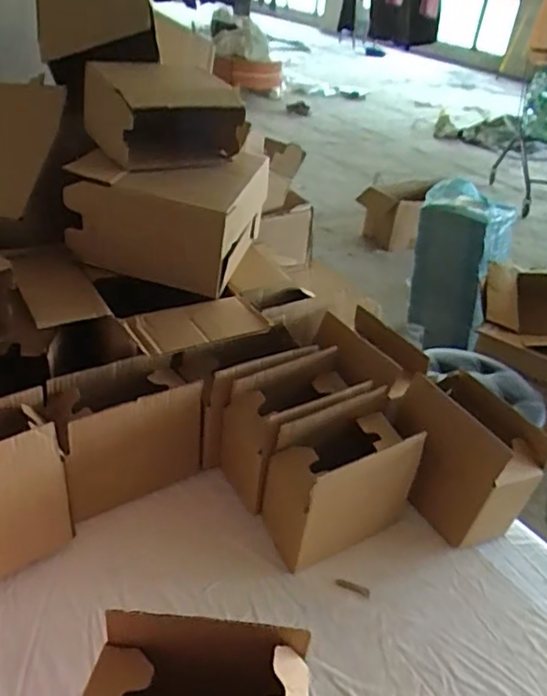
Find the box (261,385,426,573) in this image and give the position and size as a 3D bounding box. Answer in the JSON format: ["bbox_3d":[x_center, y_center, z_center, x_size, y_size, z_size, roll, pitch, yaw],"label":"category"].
[{"bbox_3d":[0.090,0.163,0.754,0.200,0.158,0.109,-16,41,-30],"label":"box"}]

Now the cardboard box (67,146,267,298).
[{"bbox_3d":[-0.144,-0.206,0.869,0.225,0.137,0.223,13,35,8],"label":"cardboard box"}]

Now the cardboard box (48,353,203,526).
[{"bbox_3d":[-0.188,0.107,0.752,0.182,0.160,0.118,-21,43,-35],"label":"cardboard box"}]

